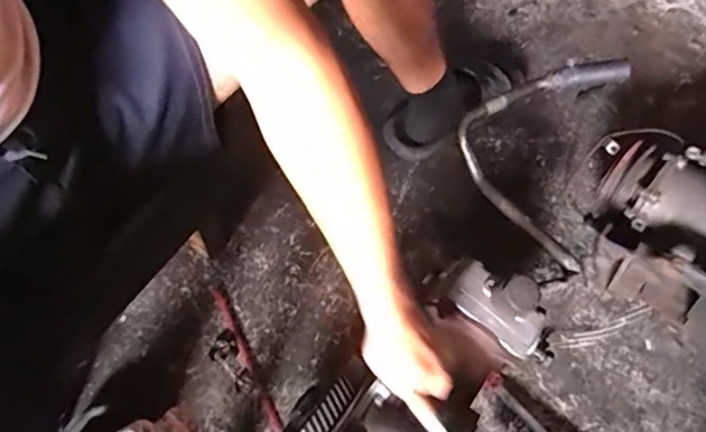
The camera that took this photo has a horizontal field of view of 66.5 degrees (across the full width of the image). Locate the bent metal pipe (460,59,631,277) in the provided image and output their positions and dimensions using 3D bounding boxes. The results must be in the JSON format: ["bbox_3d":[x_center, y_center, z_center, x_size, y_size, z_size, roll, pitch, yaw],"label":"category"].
[{"bbox_3d":[0.231,-0.091,0.702,0.185,0.092,0.301,20,68,8],"label":"bent metal pipe"}]

